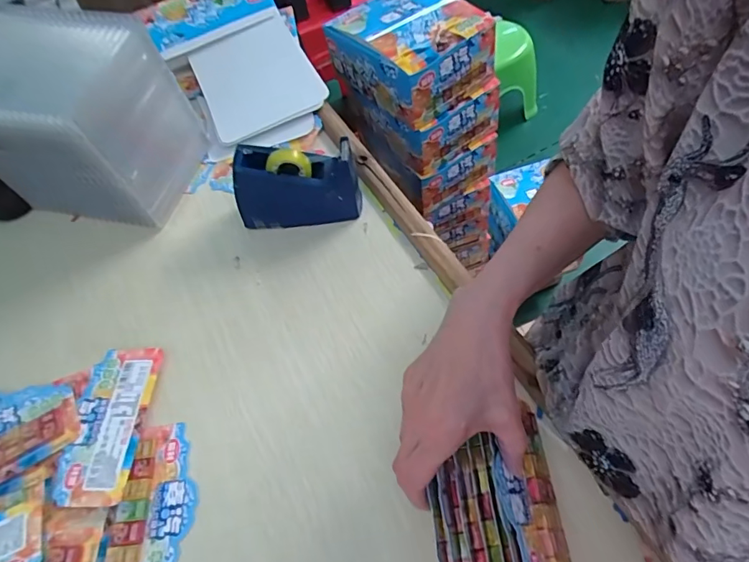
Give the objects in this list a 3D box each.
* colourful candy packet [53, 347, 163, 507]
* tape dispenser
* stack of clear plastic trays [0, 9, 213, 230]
[{"bbox_3d":[-0.250,0.130,0.445,0.071,0.007,0.144,0,55,2],"label":"colourful candy packet"},{"bbox_3d":[-0.086,-0.104,0.536,0.137,0.099,0.045,-5,56,4],"label":"tape dispenser"},{"bbox_3d":[-0.362,-0.185,0.564,0.231,0.183,0.158,9,59,12],"label":"stack of clear plastic trays"}]

